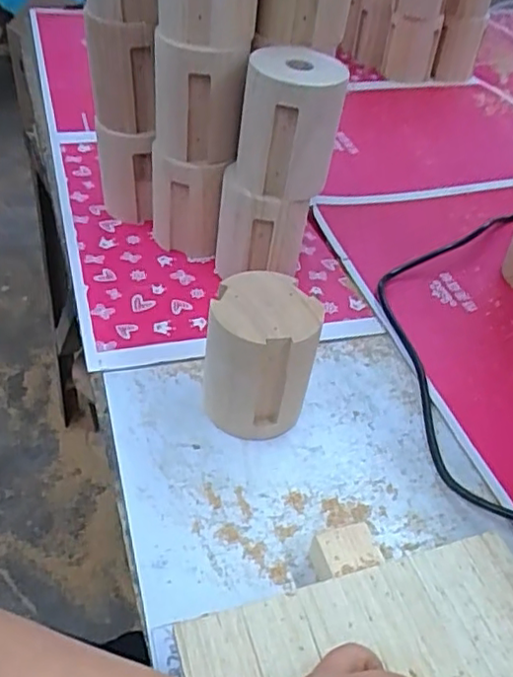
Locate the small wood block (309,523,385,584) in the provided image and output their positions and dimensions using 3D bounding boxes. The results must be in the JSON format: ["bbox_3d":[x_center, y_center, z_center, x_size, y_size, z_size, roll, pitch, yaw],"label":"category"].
[{"bbox_3d":[0.055,0.139,0.398,0.041,0.030,0.032,-7,44,-17],"label":"small wood block"}]

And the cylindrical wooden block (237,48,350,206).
[{"bbox_3d":[0.027,-0.182,0.538,0.080,0.098,0.082,3,43,-3],"label":"cylindrical wooden block"}]

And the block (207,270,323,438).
[{"bbox_3d":[0.003,0.014,0.465,0.074,0.103,0.072,4,42,-4],"label":"block"}]

